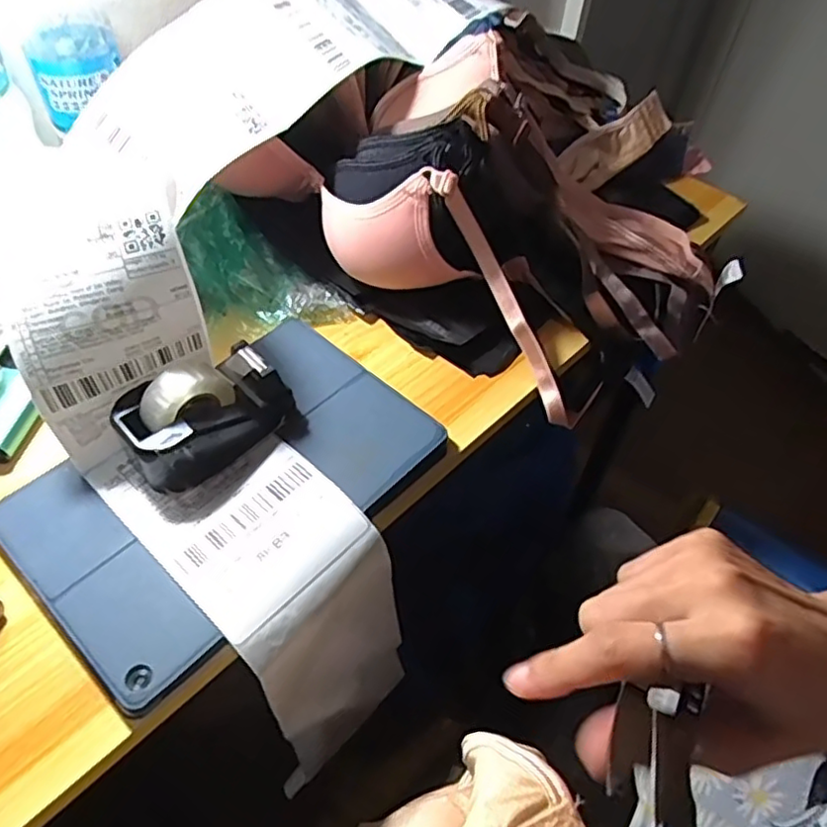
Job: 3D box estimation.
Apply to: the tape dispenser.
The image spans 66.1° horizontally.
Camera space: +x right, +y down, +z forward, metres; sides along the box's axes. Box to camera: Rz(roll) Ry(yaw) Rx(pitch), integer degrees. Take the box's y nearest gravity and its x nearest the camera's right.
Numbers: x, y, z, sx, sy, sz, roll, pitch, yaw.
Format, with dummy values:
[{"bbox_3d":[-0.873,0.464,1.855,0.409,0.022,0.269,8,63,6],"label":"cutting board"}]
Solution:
[{"bbox_3d":[-0.128,-0.003,0.391,0.100,0.049,0.060,-35,62,-28],"label":"tape dispenser"}]

